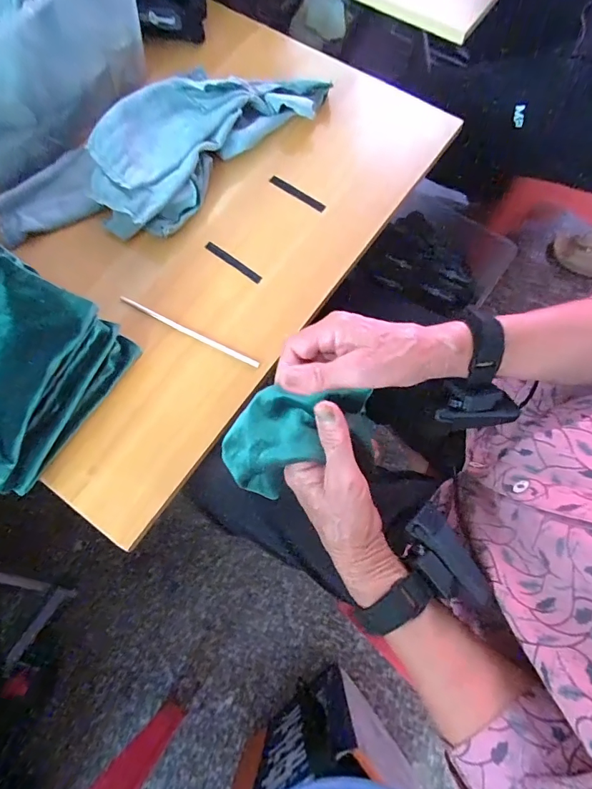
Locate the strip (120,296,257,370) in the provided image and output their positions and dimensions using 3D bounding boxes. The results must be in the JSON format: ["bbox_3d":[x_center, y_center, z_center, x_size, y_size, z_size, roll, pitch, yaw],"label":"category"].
[{"bbox_3d":[-0.111,-0.064,0.444,0.162,0.008,0.008,26,75,9],"label":"strip"}]

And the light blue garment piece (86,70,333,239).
[{"bbox_3d":[-0.104,-0.295,0.483,0.285,0.061,0.125,-43,77,-12],"label":"light blue garment piece"}]

